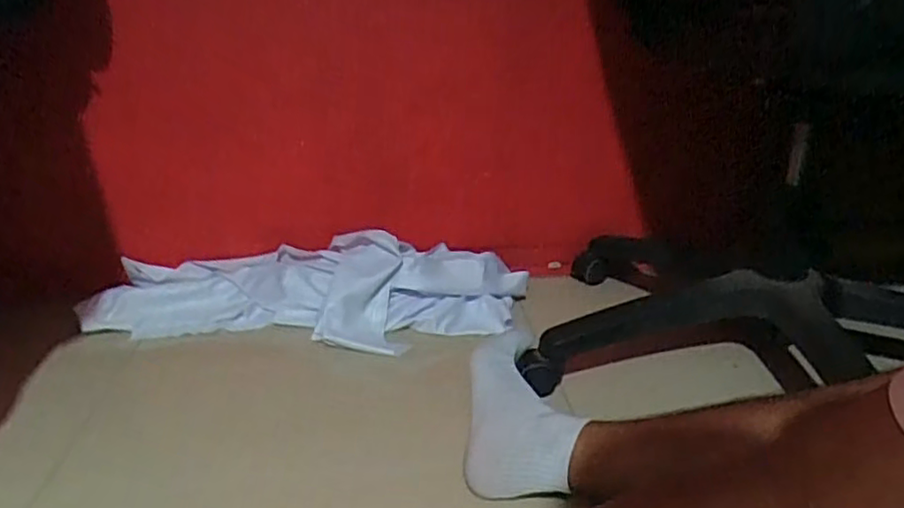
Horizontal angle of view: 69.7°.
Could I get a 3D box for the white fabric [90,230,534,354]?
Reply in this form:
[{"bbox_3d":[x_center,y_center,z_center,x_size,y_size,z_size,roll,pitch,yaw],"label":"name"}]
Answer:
[{"bbox_3d":[-0.212,0.053,1.026,0.688,0.122,0.191,-1,22,-5],"label":"white fabric"}]

